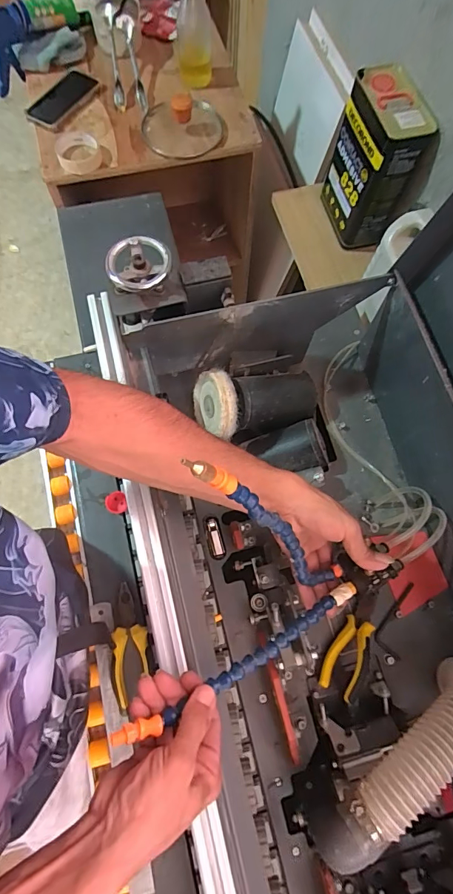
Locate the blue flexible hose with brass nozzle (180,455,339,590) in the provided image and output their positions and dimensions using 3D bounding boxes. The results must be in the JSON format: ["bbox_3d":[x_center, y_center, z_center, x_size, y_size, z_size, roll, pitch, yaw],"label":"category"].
[{"bbox_3d":[0.049,0.084,0.396,0.019,0.289,0.030,16,68,42],"label":"blue flexible hose with brass nozzle"}]

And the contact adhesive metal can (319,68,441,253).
[{"bbox_3d":[0.282,-0.534,0.792,0.095,0.231,0.179,-19,74,-7],"label":"contact adhesive metal can"}]

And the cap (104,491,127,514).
[{"bbox_3d":[-0.163,0.082,0.607,0.031,0.009,0.032,0,73,-2],"label":"cap"}]

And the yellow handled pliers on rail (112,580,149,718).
[{"bbox_3d":[-0.129,0.263,0.548,0.045,0.022,0.149,-5,73,-3],"label":"yellow handled pliers on rail"}]

